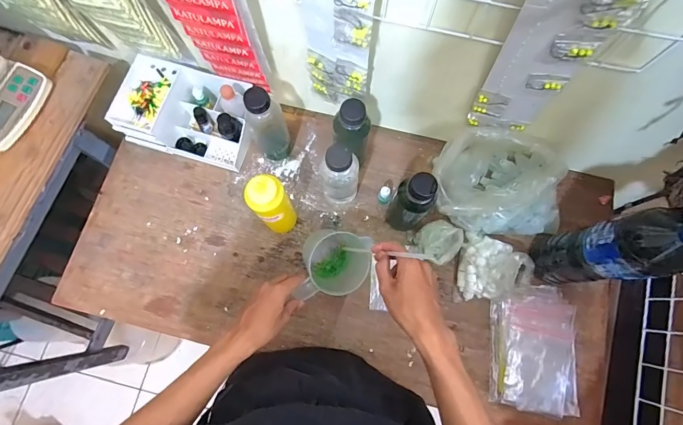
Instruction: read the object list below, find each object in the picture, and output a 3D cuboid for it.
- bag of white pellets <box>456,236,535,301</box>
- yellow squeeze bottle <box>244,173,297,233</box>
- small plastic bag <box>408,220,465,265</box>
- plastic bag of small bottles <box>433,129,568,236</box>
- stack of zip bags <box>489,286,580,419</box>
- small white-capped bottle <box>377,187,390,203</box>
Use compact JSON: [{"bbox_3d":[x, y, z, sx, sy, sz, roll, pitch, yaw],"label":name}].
[{"bbox_3d":[0.278,0.099,0.639,0.126,0.077,0.103,-3,76,-1],"label":"bag of white pellets"},{"bbox_3d":[-0.113,-0.008,0.603,0.057,0.188,0.054,0,76,0],"label":"yellow squeeze bottle"},{"bbox_3d":[0.176,0.052,0.652,0.070,0.049,0.073,43,79,10],"label":"small plastic bag"},{"bbox_3d":[0.283,-0.050,0.641,0.230,0.105,0.163,-1,76,-1],"label":"plastic bag of small bottles"},{"bbox_3d":[0.338,0.238,0.632,0.142,0.022,0.207,7,76,1],"label":"stack of zip bags"},{"bbox_3d":[0.082,-0.033,0.679,0.023,0.049,0.018,27,77,6],"label":"small white-capped bottle"}]

